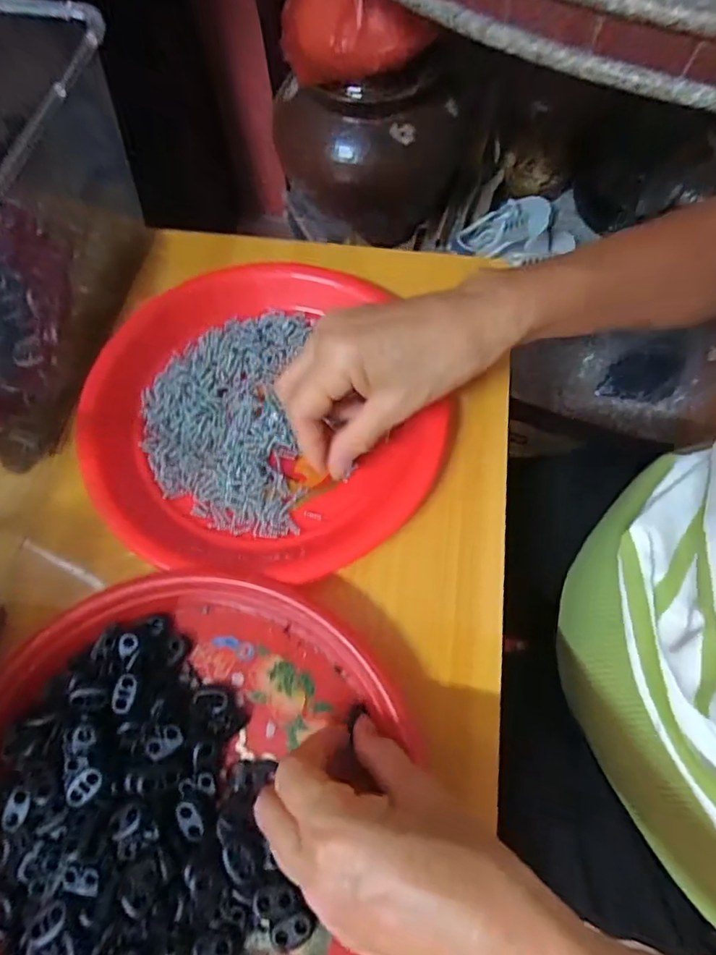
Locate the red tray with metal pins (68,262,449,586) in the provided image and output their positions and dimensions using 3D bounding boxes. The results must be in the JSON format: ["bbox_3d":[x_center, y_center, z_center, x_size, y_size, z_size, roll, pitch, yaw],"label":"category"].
[{"bbox_3d":[-0.067,-0.042,0.353,0.214,0.025,0.225,-32,70,-11],"label":"red tray with metal pins"}]

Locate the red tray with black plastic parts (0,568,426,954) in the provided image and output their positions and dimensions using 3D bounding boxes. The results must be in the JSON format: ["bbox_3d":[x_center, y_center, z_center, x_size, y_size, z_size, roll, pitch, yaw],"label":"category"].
[{"bbox_3d":[-0.084,0.171,0.262,0.234,0.037,0.240,25,70,11],"label":"red tray with black plastic parts"}]

